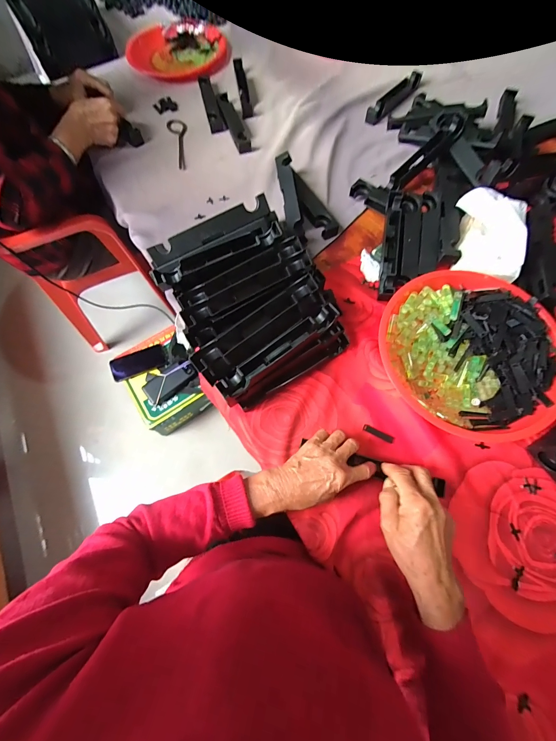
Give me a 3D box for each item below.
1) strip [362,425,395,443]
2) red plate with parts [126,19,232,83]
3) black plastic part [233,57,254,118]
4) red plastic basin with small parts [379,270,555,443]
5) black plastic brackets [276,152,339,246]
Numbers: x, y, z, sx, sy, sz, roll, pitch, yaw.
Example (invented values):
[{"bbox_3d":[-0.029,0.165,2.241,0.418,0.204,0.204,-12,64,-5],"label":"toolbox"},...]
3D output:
[{"bbox_3d":[0.148,0.093,0.447,0.045,0.004,0.009,24,72,9],"label":"strip"},{"bbox_3d":[-0.264,-0.857,0.809,0.291,0.024,0.231,21,71,8],"label":"red plate with parts"},{"bbox_3d":[-0.086,-0.700,0.739,0.025,0.015,0.205,-8,70,-2],"label":"black plastic part"},{"bbox_3d":[0.270,-0.027,0.440,0.243,0.073,0.217,35,74,12],"label":"red plastic basin with small parts"},{"bbox_3d":[0.031,-0.324,0.579,0.089,0.044,0.193,-28,72,-9],"label":"black plastic brackets"}]

